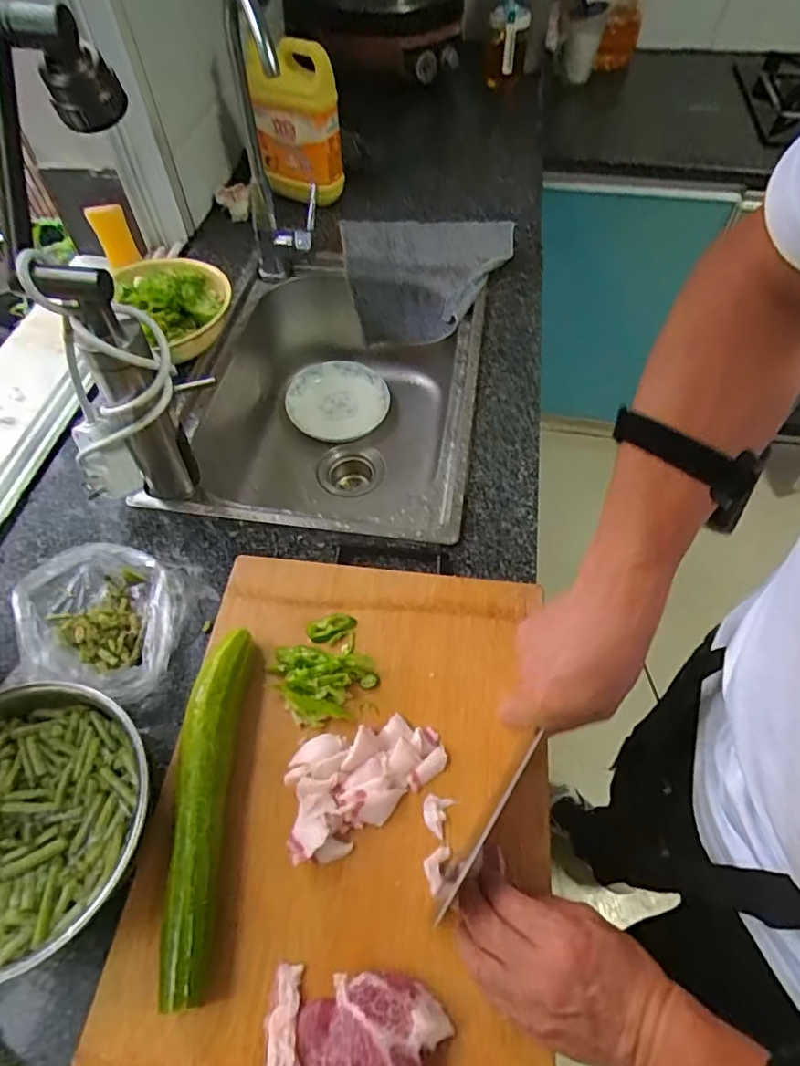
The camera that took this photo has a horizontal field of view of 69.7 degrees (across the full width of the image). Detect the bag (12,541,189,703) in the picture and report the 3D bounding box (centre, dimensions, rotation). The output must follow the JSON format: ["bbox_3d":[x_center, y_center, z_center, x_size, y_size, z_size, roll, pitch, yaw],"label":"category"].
[{"bbox_3d":[-0.276,0.081,0.543,0.133,0.062,0.170,-22,58,-14],"label":"bag"}]

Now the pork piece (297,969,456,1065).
[{"bbox_3d":[-0.019,0.331,0.364,0.094,0.035,0.083,3,56,3],"label":"pork piece"}]

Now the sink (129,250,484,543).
[{"bbox_3d":[-0.108,-0.175,0.905,0.423,0.262,0.561,6,56,5],"label":"sink"}]

